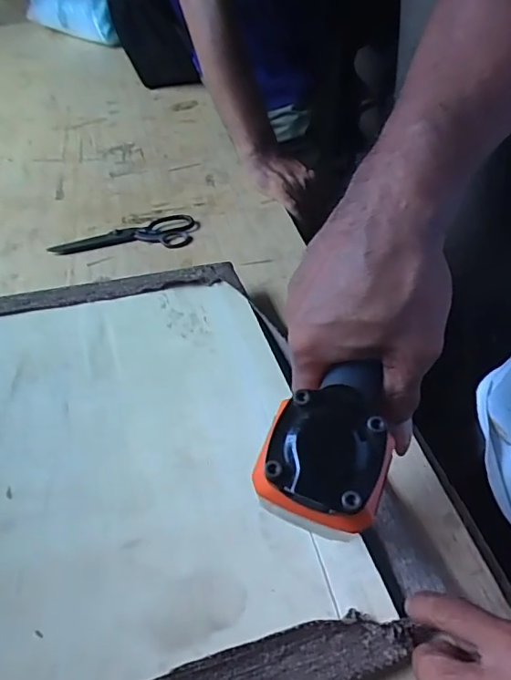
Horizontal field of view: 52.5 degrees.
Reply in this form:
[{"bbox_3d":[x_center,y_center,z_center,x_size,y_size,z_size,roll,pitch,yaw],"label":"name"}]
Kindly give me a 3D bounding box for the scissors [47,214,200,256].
[{"bbox_3d":[-0.174,-0.140,0.688,0.191,0.012,0.064,-8,46,-1],"label":"scissors"}]

